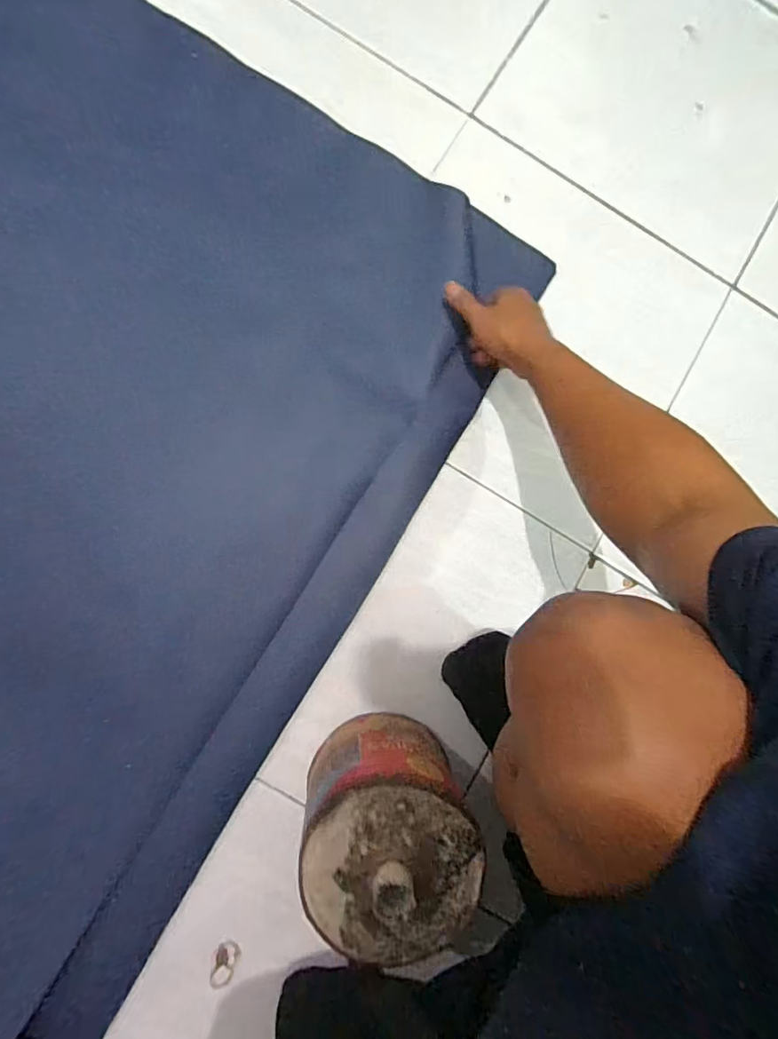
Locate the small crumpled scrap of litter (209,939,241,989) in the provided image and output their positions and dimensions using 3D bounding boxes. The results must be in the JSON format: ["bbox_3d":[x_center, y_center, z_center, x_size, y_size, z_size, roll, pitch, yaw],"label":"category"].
[{"bbox_3d":[-0.167,0.456,0.523,0.024,0.004,0.044,16,84,-4],"label":"small crumpled scrap of litter"}]

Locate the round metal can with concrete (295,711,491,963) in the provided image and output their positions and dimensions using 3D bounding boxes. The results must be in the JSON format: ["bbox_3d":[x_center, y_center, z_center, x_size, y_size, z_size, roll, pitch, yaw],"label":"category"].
[{"bbox_3d":[-0.005,0.276,0.456,0.135,0.160,0.145,1,84,-6],"label":"round metal can with concrete"}]

